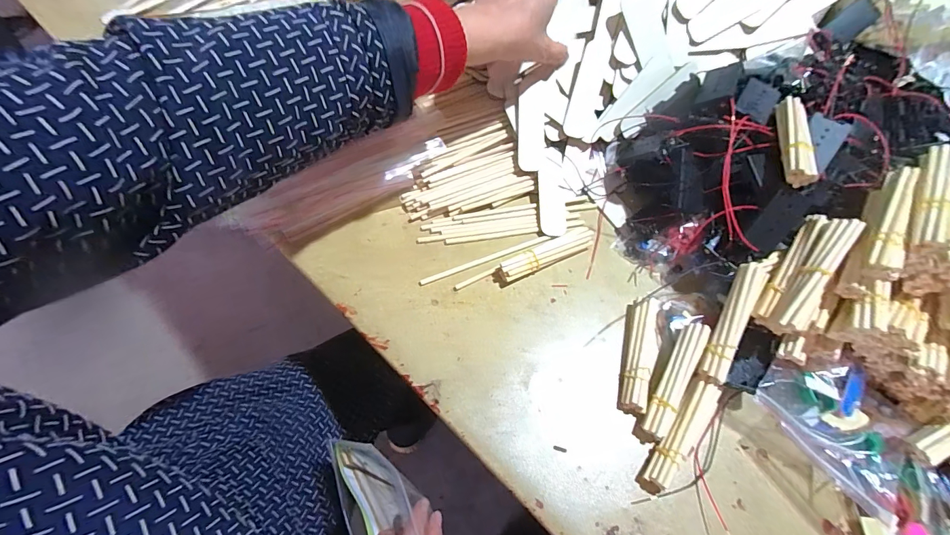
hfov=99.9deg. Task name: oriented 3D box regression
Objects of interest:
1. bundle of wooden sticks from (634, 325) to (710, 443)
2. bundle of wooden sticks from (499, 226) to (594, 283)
[{"bbox_3d":[0.168,0.097,0.333,0.022,0.019,0.109,30,78,13],"label":"bundle of wooden sticks"},{"bbox_3d":[0.073,-0.014,0.401,0.105,0.022,0.020,-25,66,-15],"label":"bundle of wooden sticks"}]

